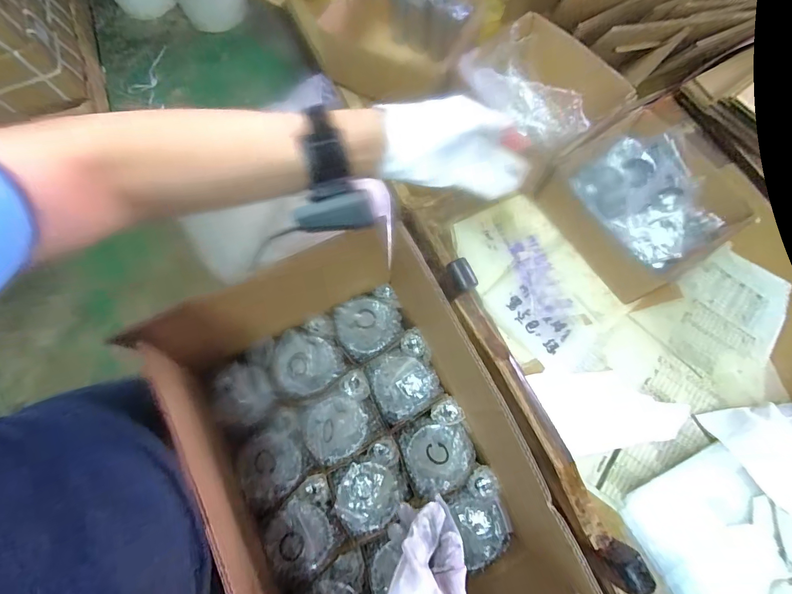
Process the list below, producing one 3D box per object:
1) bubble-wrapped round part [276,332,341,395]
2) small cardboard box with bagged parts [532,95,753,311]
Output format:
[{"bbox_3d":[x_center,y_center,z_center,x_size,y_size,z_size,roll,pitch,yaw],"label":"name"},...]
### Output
[{"bbox_3d":[-0.141,0.099,0.604,0.090,0.034,0.099,0,75,1],"label":"bubble-wrapped round part"},{"bbox_3d":[0.319,-0.123,0.499,0.165,0.079,0.201,-35,77,-8],"label":"small cardboard box with bagged parts"}]

